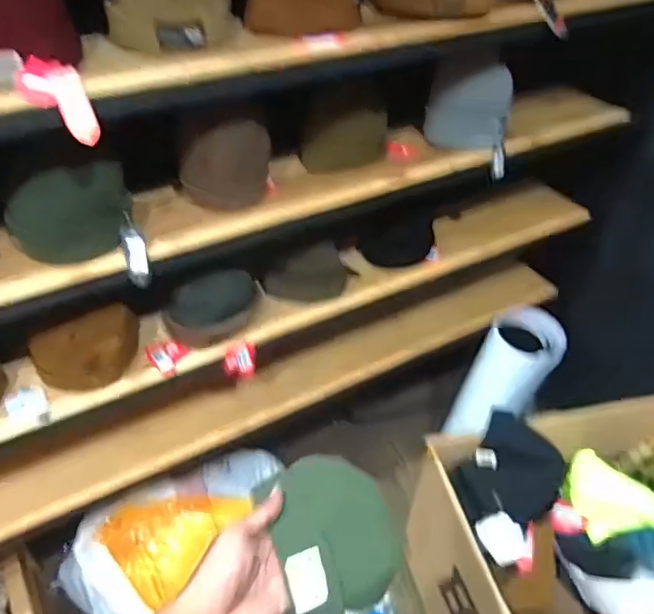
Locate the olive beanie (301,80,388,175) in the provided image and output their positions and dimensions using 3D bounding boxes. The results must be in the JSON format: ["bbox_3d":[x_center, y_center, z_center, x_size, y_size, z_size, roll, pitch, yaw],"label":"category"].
[{"bbox_3d":[0.028,-0.291,0.932,0.140,0.132,0.065,7,43,3],"label":"olive beanie"}]

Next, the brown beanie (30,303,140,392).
[{"bbox_3d":[-0.357,0.058,0.860,0.155,0.121,0.084,-18,47,-22],"label":"brown beanie"}]

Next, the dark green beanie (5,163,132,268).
[{"bbox_3d":[-0.324,-0.117,0.730,0.150,0.116,0.052,-17,47,-21],"label":"dark green beanie"}]

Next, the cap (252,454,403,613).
[{"bbox_3d":[0.011,0.206,0.531,0.116,0.021,0.138,-15,81,-28],"label":"cap"}]

